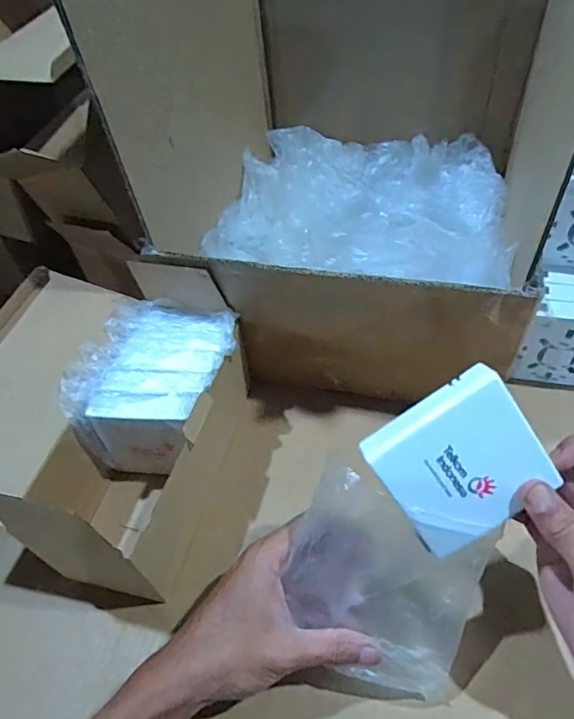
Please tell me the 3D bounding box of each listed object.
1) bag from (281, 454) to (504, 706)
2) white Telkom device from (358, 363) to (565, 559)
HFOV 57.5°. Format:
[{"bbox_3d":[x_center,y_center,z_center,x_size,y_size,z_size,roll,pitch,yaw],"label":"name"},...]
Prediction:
[{"bbox_3d":[0.066,0.138,0.330,0.120,0.138,0.030,12,9,0],"label":"bag"},{"bbox_3d":[0.101,0.061,0.304,0.085,0.085,0.017,-35,12,6],"label":"white Telkom device"}]

